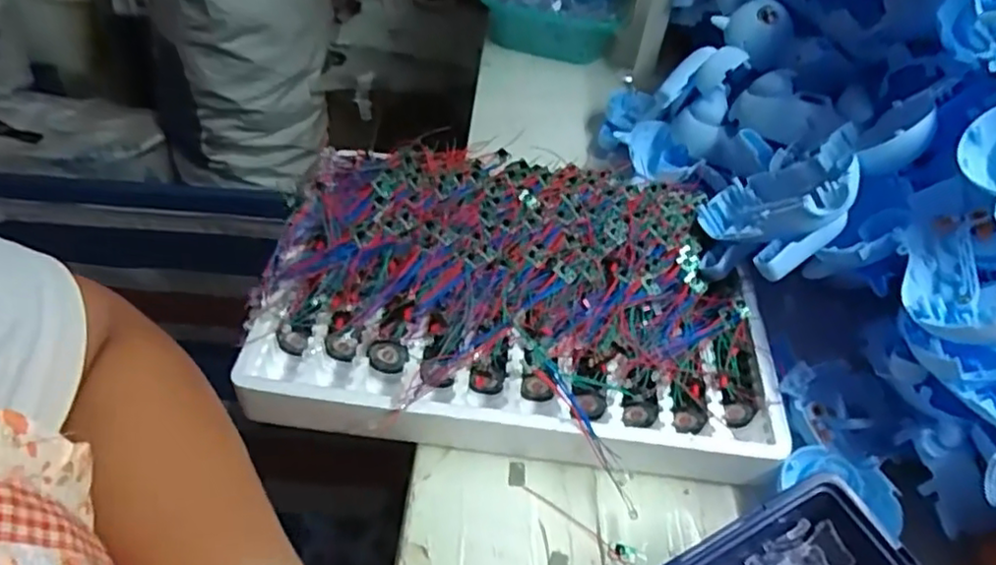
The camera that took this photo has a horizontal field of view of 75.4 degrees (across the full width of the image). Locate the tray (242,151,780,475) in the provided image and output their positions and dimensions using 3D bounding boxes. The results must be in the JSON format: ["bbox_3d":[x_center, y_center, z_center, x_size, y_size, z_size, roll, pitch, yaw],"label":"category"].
[{"bbox_3d":[0.013,0.011,0.468,0.340,0.069,0.227,7,46,0],"label":"tray"}]

